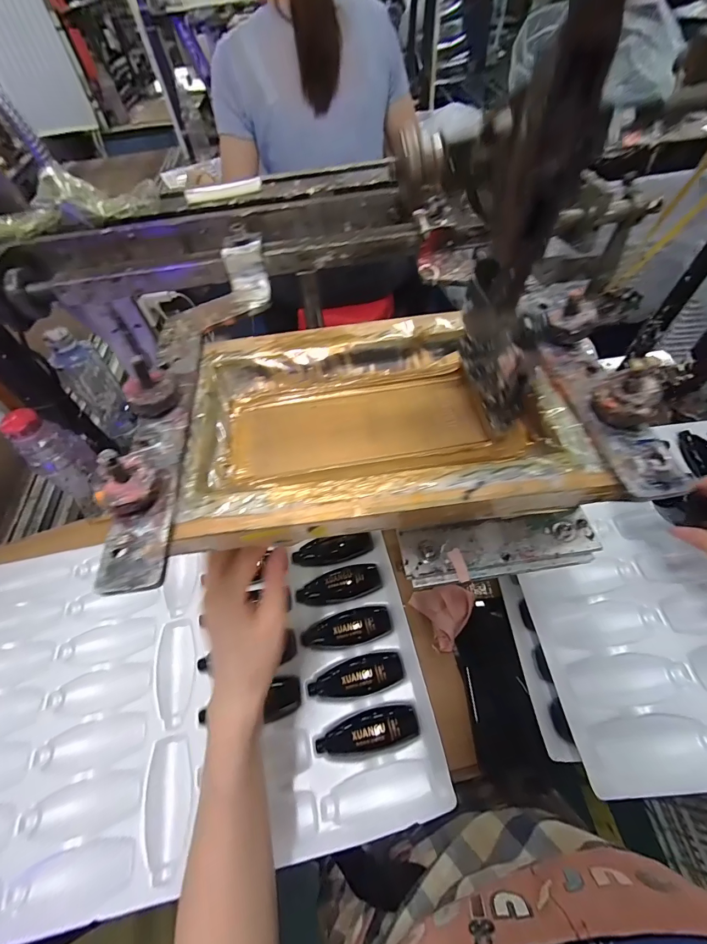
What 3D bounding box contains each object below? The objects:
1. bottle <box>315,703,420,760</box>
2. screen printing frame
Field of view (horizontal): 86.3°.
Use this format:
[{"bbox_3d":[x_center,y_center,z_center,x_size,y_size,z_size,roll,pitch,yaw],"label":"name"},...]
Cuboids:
[{"bbox_3d":[0.014,0.258,0.373,0.100,0.026,0.037,-17,57,-6],"label":"bottle"},{"bbox_3d":[0.013,-0.036,0.247,0.227,0.024,0.169,-7,56,0],"label":"screen printing frame"}]

